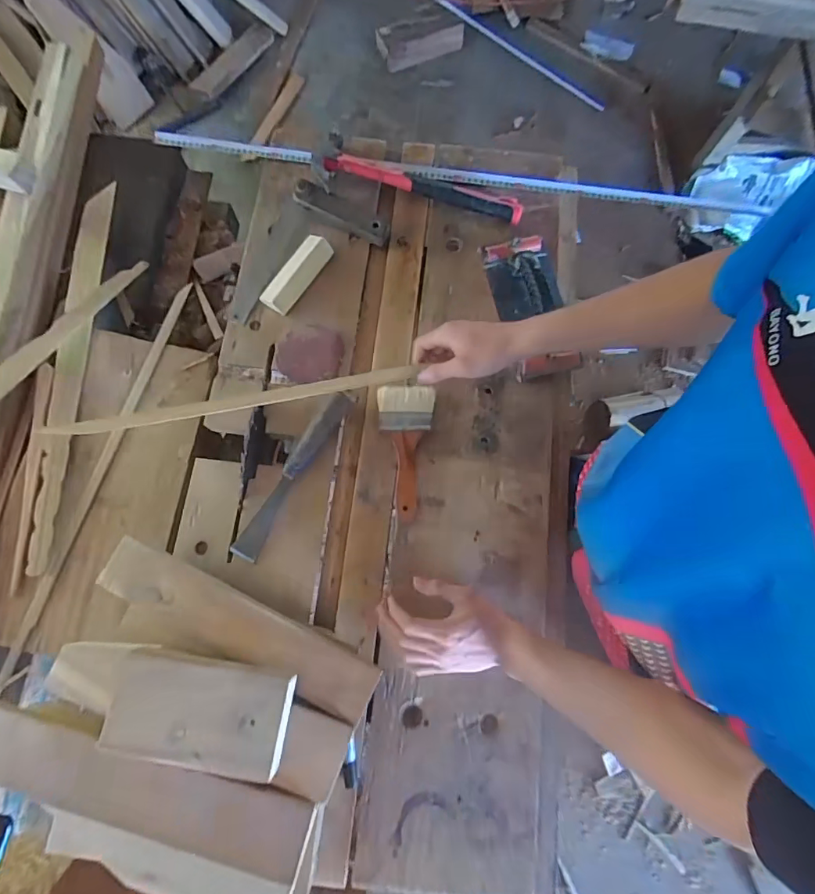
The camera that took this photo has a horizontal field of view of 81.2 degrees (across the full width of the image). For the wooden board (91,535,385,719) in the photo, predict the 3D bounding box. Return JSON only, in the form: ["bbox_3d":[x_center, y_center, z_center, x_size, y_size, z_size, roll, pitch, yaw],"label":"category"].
[{"bbox_3d":[-0.192,0.201,0.534,0.326,0.027,0.062,24,77,5],"label":"wooden board"}]

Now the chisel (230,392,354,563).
[{"bbox_3d":[-0.150,0.036,0.629,0.034,0.048,0.244,30,77,6],"label":"chisel"}]

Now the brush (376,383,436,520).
[{"bbox_3d":[-0.001,0.003,0.644,0.076,0.025,0.183,0,76,-1],"label":"brush"}]

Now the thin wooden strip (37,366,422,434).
[{"bbox_3d":[-0.192,-0.054,0.554,0.415,0.013,0.016,-11,76,-10],"label":"thin wooden strip"}]

